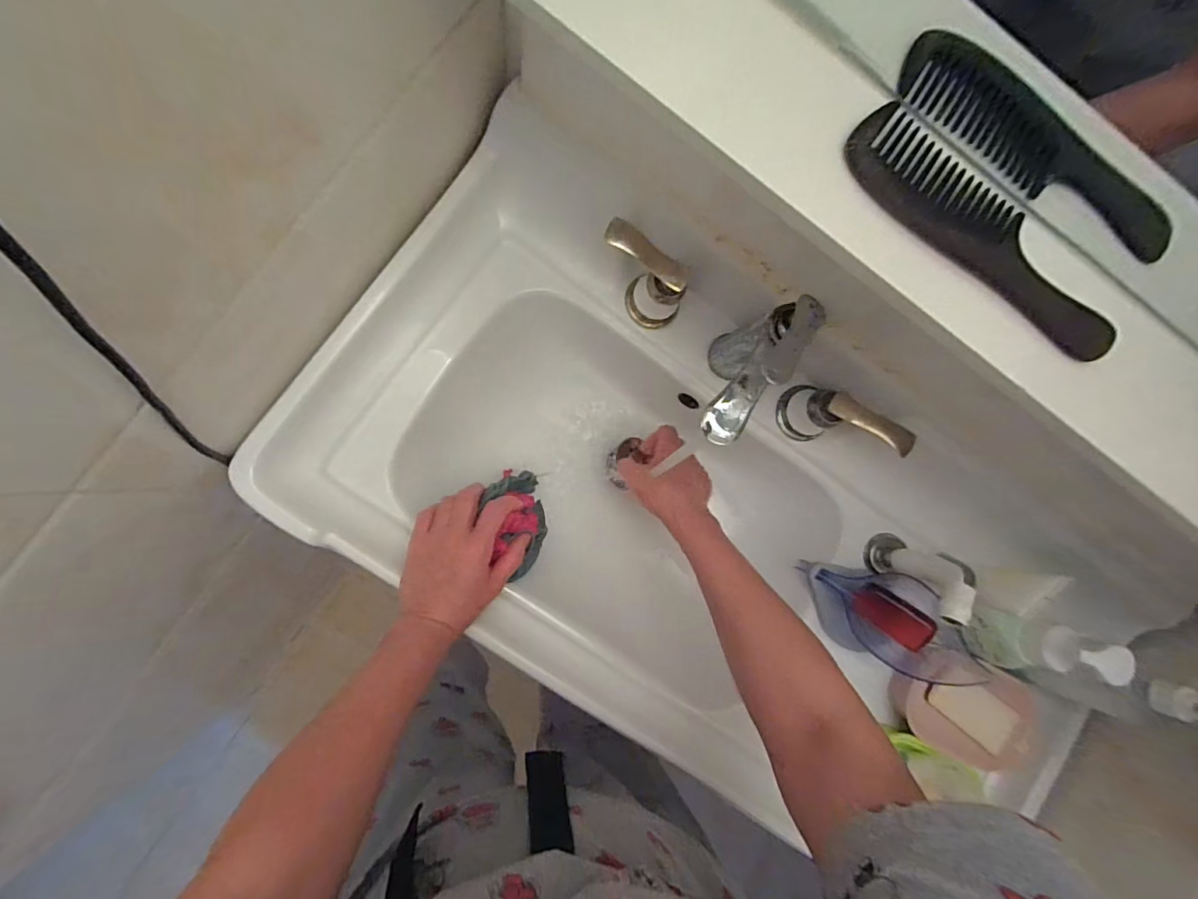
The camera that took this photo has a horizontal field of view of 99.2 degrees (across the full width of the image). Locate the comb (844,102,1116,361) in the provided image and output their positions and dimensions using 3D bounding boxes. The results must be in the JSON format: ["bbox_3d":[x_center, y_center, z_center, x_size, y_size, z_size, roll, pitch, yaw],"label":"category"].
[{"bbox_3d":[0.224,-0.123,0.293,0.192,0.004,0.054,38,83,-5],"label":"comb"}]

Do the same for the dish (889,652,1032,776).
[{"bbox_3d":[0.409,0.290,0.571,0.164,0.030,0.108,27,84,-6],"label":"dish"}]

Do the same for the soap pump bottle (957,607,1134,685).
[{"bbox_3d":[0.430,0.196,0.496,0.048,0.119,0.058,20,84,-7],"label":"soap pump bottle"}]

